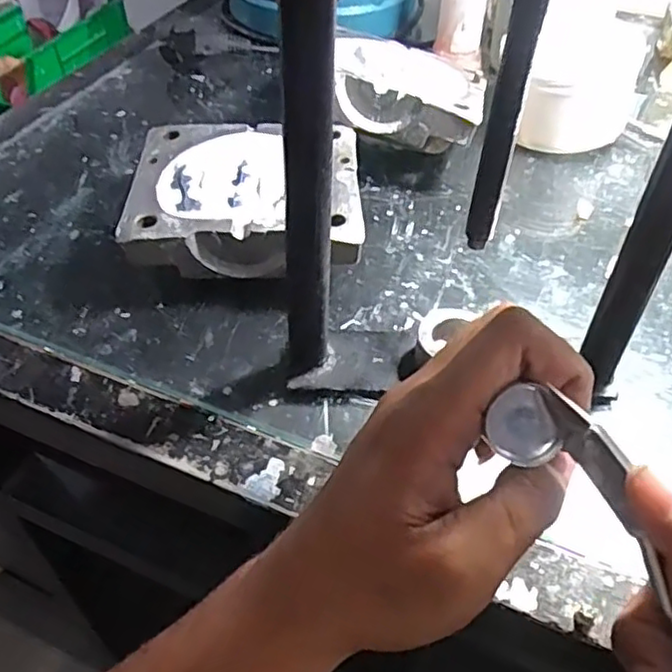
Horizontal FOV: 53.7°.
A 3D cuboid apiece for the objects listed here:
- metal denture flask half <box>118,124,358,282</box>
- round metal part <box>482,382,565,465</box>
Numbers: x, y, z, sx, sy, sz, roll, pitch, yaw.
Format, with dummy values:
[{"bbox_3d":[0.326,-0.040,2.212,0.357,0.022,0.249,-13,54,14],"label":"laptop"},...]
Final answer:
[{"bbox_3d":[-0.050,-0.076,0.384,0.124,0.042,0.114,0,48,-2],"label":"metal denture flask half"},{"bbox_3d":[0.057,0.028,0.207,0.020,0.008,0.020,-24,88,5],"label":"round metal part"}]

